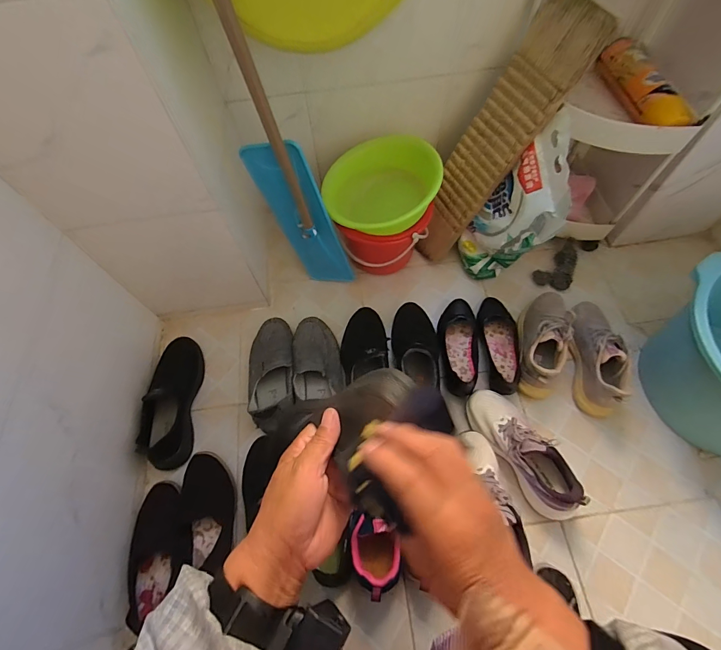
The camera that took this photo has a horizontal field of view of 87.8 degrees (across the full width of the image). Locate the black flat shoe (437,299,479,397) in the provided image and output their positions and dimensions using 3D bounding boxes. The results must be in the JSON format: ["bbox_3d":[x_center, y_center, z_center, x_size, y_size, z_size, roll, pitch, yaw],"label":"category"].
[{"bbox_3d":[0.215,0.043,0.828,0.084,0.049,0.231,4,63,6],"label":"black flat shoe"}]

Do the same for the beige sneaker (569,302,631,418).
[{"bbox_3d":[0.496,0.055,0.785,0.081,0.103,0.253,2,63,5],"label":"beige sneaker"}]

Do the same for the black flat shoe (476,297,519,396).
[{"bbox_3d":[0.309,0.030,0.810,0.085,0.065,0.233,-3,63,2],"label":"black flat shoe"}]

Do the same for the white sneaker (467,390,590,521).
[{"bbox_3d":[0.306,0.234,0.704,0.091,0.101,0.263,-30,65,-11],"label":"white sneaker"}]

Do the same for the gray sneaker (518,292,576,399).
[{"bbox_3d":[0.395,0.021,0.791,0.090,0.108,0.248,13,65,10],"label":"gray sneaker"}]

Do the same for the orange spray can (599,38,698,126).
[{"bbox_3d":[0.519,-0.439,0.685,0.066,0.048,0.232,-10,63,-2],"label":"orange spray can"}]

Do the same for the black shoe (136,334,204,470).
[{"bbox_3d":[-0.395,0.151,0.778,0.092,0.085,0.274,-5,63,1],"label":"black shoe"}]

